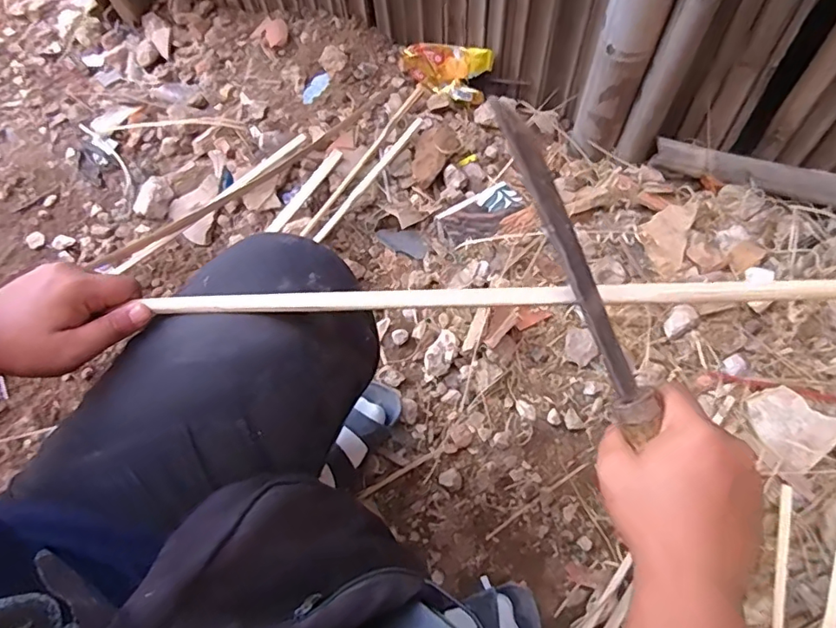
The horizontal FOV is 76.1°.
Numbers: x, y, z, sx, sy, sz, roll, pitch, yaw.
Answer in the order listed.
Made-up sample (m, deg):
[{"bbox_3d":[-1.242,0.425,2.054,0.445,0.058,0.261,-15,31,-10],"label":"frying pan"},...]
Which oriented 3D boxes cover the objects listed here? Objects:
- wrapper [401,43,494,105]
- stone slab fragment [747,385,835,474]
[{"bbox_3d":[0.047,-0.424,0.924,0.152,0.021,0.084,19,114,9],"label":"wrapper"},{"bbox_3d":[0.510,0.149,0.723,0.093,0.024,0.102,-27,69,-8],"label":"stone slab fragment"}]

